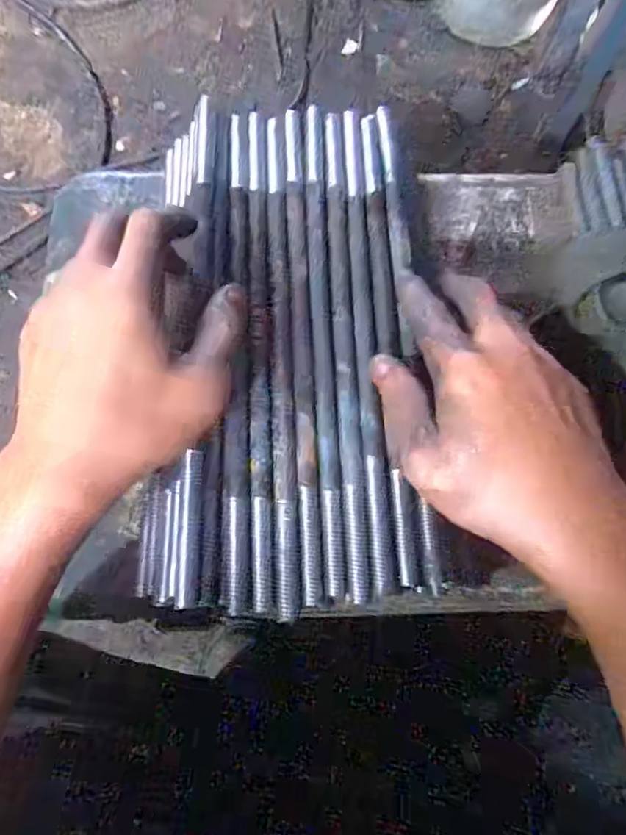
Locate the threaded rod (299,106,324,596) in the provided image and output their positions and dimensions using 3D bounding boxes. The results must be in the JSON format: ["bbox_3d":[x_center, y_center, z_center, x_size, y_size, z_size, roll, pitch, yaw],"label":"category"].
[{"bbox_3d":[0.000,-0.054,0.309,0.012,0.015,0.303,1,77,-2],"label":"threaded rod"}]

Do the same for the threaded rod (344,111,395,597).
[{"bbox_3d":[0.029,-0.055,0.314,0.010,0.011,0.302,-1,73,-2],"label":"threaded rod"}]

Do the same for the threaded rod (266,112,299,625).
[{"bbox_3d":[-0.019,-0.046,0.306,0.014,0.016,0.301,-1,77,-2],"label":"threaded rod"}]

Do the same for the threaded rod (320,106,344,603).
[{"bbox_3d":[0.011,-0.052,0.309,0.013,0.015,0.294,1,77,-2],"label":"threaded rod"}]

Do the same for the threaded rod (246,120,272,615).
[{"bbox_3d":[-0.032,-0.049,0.306,0.012,0.017,0.301,-2,77,-2],"label":"threaded rod"}]

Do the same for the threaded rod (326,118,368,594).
[{"bbox_3d":[0.017,-0.052,0.307,0.013,0.018,0.294,-1,77,-2],"label":"threaded rod"}]

